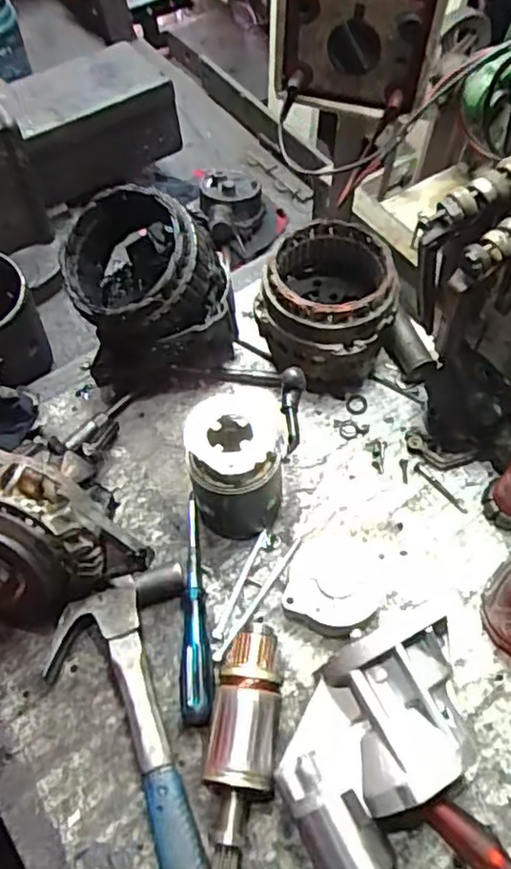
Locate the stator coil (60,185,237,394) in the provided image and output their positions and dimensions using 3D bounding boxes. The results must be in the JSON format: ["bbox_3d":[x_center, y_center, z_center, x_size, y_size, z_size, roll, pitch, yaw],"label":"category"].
[{"bbox_3d":[-0.098,-0.133,0.639,0.146,0.176,0.124,-13,62,-8],"label":"stator coil"}]

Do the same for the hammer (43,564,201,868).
[{"bbox_3d":[-0.084,0.266,0.484,0.111,0.033,0.328,-11,62,-7],"label":"hammer"}]

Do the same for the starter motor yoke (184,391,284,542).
[{"bbox_3d":[-0.017,0.030,0.575,0.079,0.122,0.080,1,61,-1],"label":"starter motor yoke"}]

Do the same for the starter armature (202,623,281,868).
[{"bbox_3d":[-0.010,0.234,0.492,0.049,0.055,0.175,6,61,2],"label":"starter armature"}]

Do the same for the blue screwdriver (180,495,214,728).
[{"bbox_3d":[-0.050,0.143,0.561,0.024,0.029,0.191,-2,61,-3],"label":"blue screwdriver"}]

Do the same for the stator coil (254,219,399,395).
[{"bbox_3d":[0.071,-0.122,0.659,0.130,0.122,0.127,10,61,4],"label":"stator coil"}]

